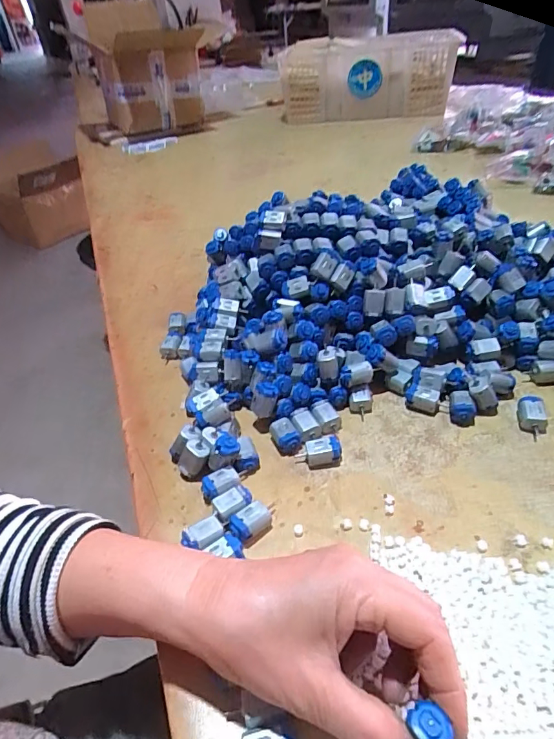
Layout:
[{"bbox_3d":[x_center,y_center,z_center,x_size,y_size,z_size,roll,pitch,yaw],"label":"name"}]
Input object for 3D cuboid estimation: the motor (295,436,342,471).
[{"bbox_3d":[0.033,0.067,0.356,0.035,0.019,0.018,-7,39,-1],"label":"motor"}]

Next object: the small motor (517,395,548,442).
[{"bbox_3d":[0.207,0.038,0.366,0.019,0.018,0.031,5,40,13],"label":"small motor"}]

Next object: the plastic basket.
[{"bbox_3d":[0.255,-0.849,1.322,0.478,0.177,0.289,-2,39,6],"label":"plastic basket"}]

